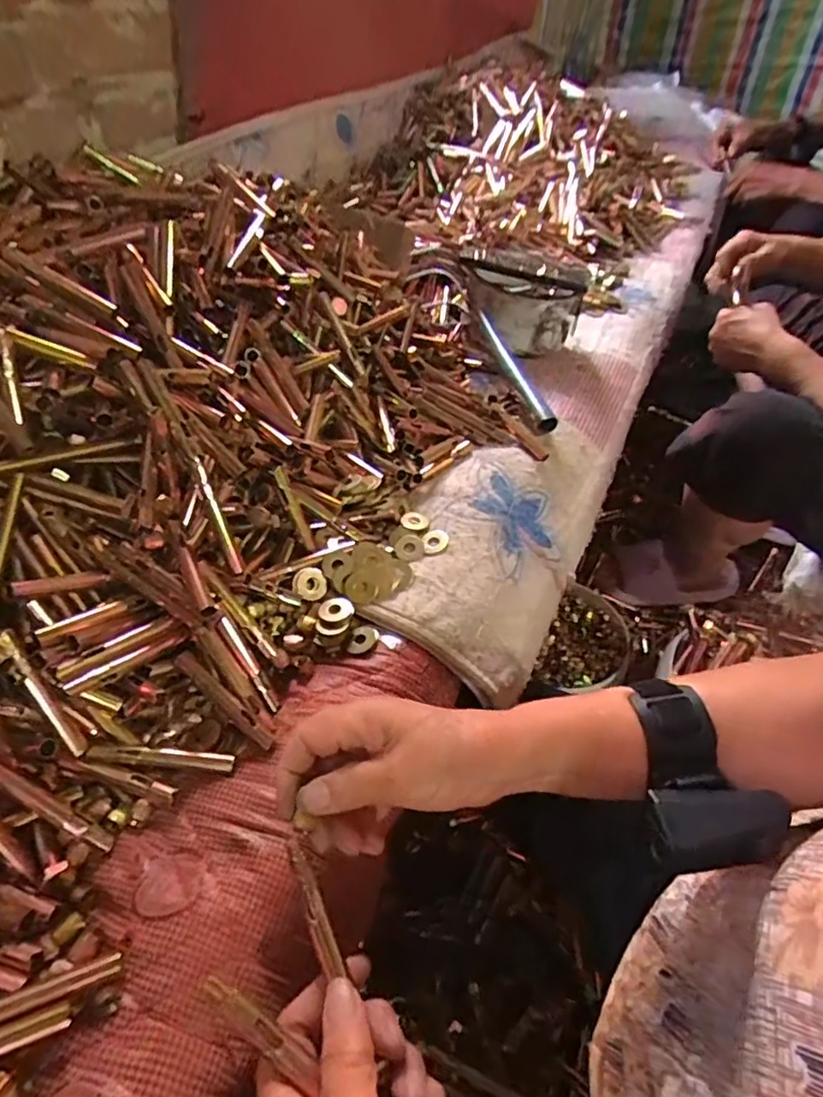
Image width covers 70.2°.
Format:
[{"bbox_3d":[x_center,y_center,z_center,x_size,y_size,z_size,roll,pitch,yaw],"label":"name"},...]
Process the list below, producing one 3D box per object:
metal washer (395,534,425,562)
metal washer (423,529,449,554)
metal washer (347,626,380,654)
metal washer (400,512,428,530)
[{"bbox_3d":[-0.001,0.000,0.502,0.025,0.004,0.028,-2,55,2],"label":"metal washer"},{"bbox_3d":[0.021,-0.007,0.502,0.021,0.004,0.025,-13,55,1],"label":"metal washer"},{"bbox_3d":[-0.036,0.069,0.440,0.021,0.007,0.022,1,45,-1],"label":"metal washer"},{"bbox_3d":[0.003,-0.024,0.522,0.025,0.004,0.024,-2,45,-3],"label":"metal washer"}]

